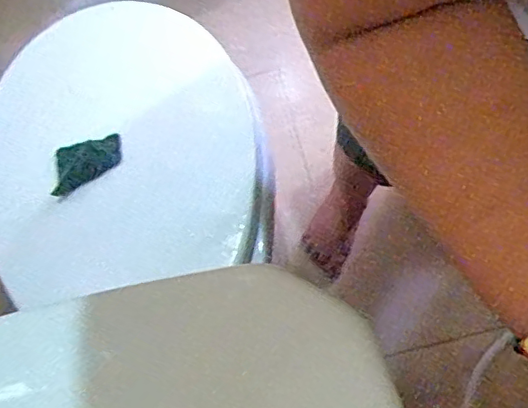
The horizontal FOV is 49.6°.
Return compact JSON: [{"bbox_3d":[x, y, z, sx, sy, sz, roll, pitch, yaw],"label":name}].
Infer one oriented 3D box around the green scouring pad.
[{"bbox_3d":[-0.203,-0.044,0.657,0.083,0.054,0.009,-21,33,-37],"label":"green scouring pad"}]

